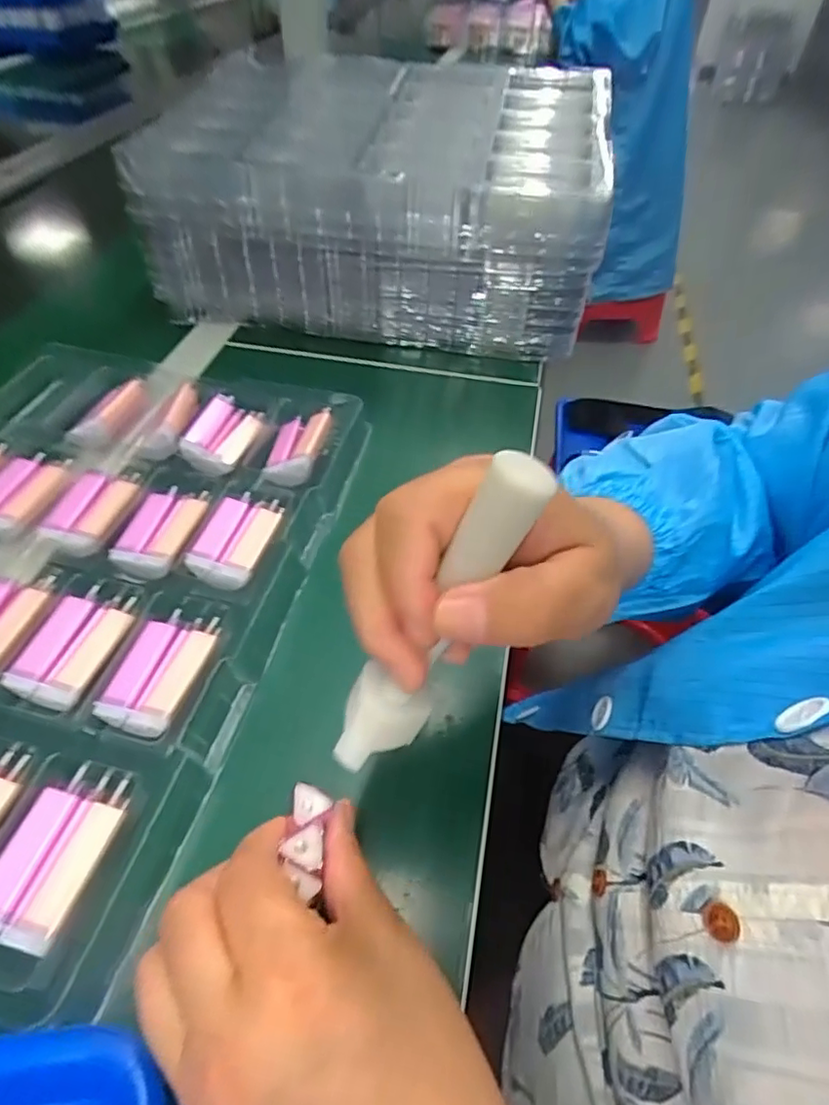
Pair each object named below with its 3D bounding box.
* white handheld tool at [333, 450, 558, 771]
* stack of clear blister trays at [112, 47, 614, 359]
[{"bbox_3d":[0.004,0.026,0.191,0.018,0.134,0.020,-6,44,-42],"label":"white handheld tool"},{"bbox_3d":[-0.023,-0.362,0.600,0.407,0.155,0.321,11,50,7],"label":"stack of clear blister trays"}]

